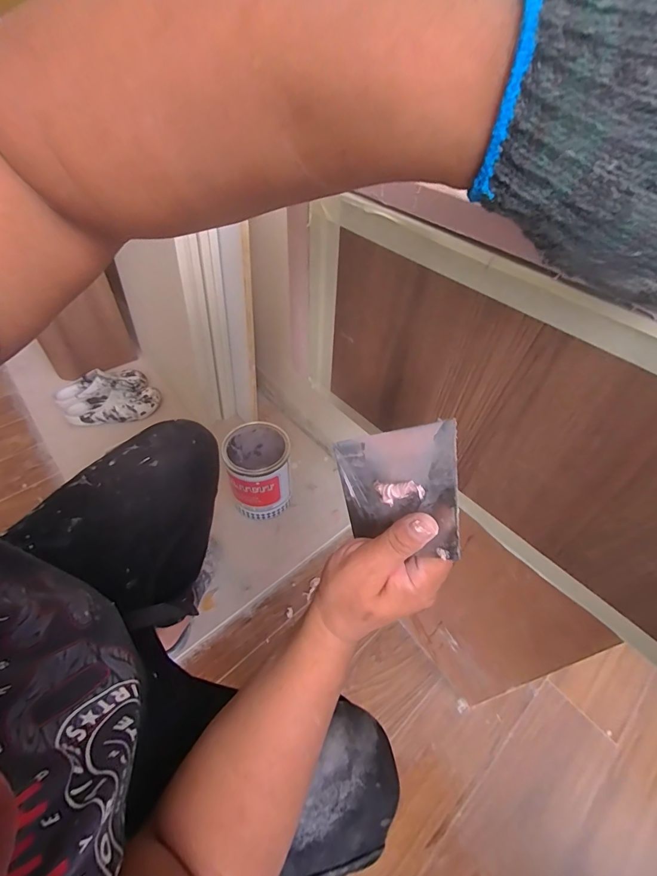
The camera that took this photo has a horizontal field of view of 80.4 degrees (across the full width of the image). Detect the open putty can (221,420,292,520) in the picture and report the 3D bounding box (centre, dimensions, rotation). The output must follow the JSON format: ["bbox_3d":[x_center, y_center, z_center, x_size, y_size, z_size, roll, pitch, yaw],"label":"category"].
[{"bbox_3d":[-0.178,0.086,1.005,0.154,0.194,0.172,-6,49,-9],"label":"open putty can"}]

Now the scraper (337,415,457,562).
[{"bbox_3d":[0.046,0.039,0.287,0.009,0.114,0.086,-5,86,-38],"label":"scraper"}]

